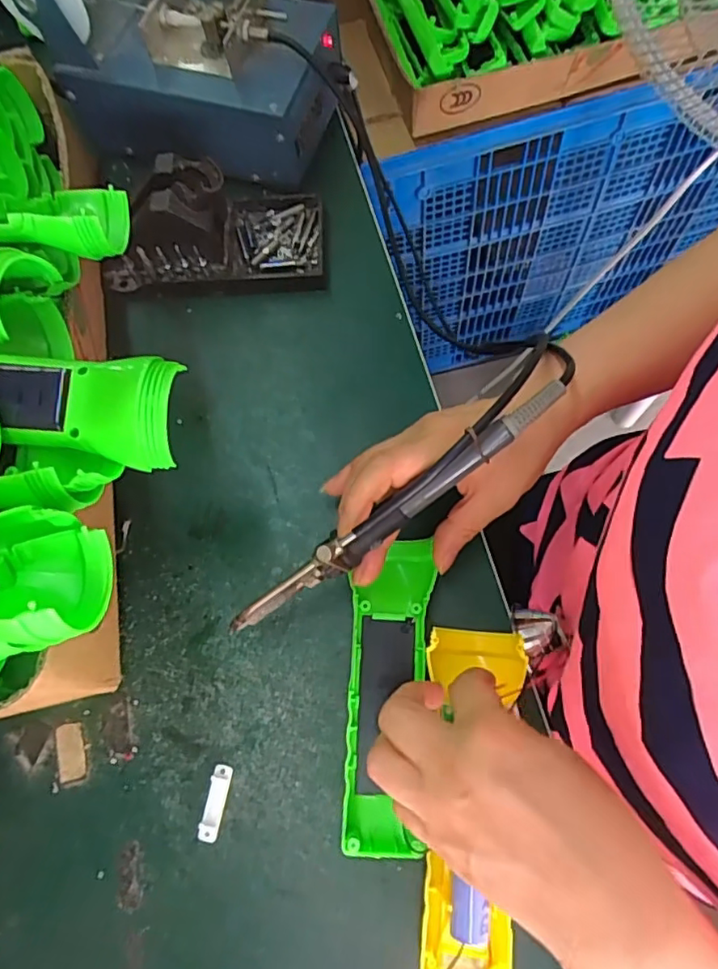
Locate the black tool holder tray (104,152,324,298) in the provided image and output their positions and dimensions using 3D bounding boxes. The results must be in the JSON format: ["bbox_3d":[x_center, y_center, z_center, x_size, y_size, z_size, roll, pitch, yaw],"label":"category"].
[{"bbox_3d":[-0.099,-0.185,0.403,0.145,0.071,0.078,-2,71,2],"label":"black tool holder tray"}]

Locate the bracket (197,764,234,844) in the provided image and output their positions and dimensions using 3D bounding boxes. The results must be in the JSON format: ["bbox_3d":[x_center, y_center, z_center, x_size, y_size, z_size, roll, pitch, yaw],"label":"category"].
[{"bbox_3d":[-0.078,0.172,0.312,0.011,0.006,0.037,11,71,6],"label":"bracket"}]

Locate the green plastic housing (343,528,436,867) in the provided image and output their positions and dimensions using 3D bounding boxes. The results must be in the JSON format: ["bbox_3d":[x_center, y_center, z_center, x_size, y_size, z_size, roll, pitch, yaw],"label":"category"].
[{"bbox_3d":[0.015,0.108,0.316,0.045,0.024,0.162,7,69,5],"label":"green plastic housing"}]

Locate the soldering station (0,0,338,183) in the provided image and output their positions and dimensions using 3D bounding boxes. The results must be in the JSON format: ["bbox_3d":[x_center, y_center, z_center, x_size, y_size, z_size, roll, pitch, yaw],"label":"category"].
[{"bbox_3d":[-0.130,-0.320,0.411,0.216,0.121,0.108,17,72,8],"label":"soldering station"}]

